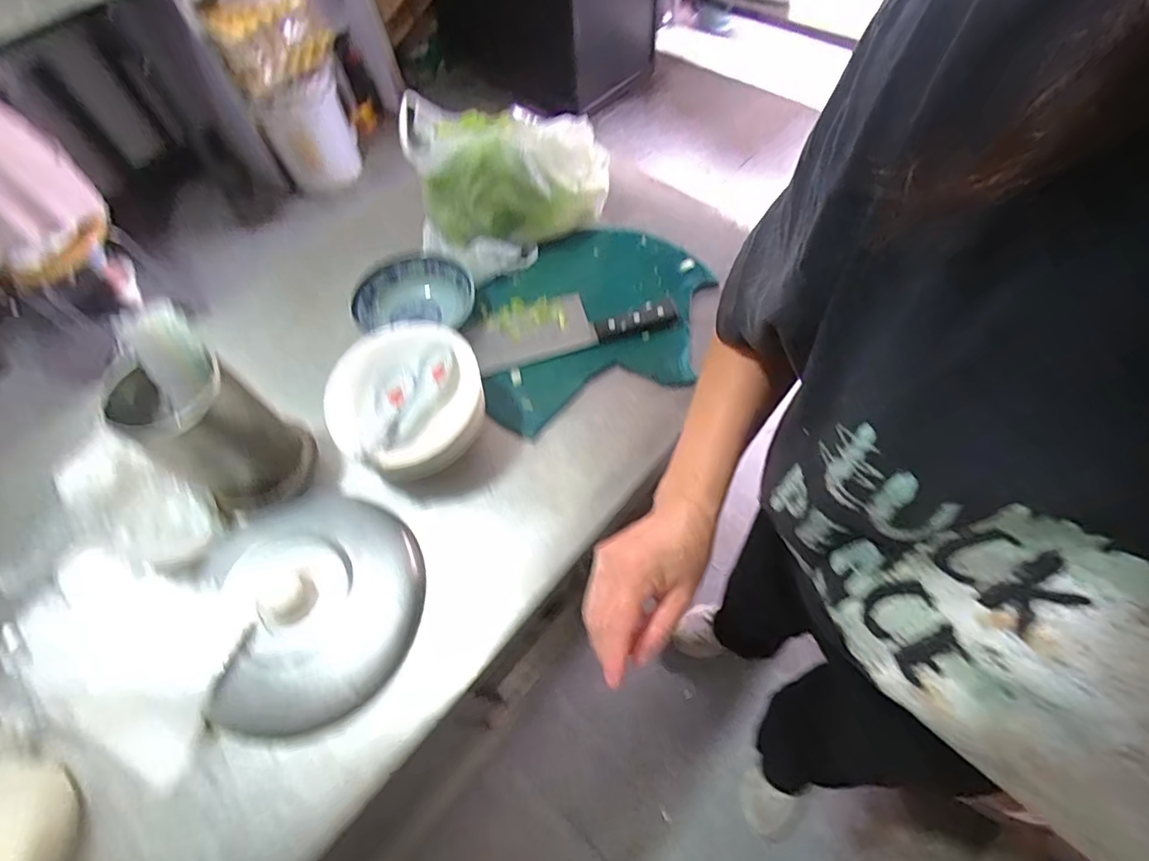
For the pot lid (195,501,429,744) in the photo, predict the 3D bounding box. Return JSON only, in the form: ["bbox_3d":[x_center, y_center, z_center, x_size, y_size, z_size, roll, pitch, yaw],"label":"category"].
[{"bbox_3d":[-0.244,0.158,0.497,0.191,0.060,0.207,-2,61,3],"label":"pot lid"}]

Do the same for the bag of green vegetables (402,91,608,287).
[{"bbox_3d":[-0.078,-0.321,0.677,0.230,0.142,0.173,-12,61,-3],"label":"bag of green vegetables"}]

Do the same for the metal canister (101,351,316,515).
[{"bbox_3d":[-0.357,0.001,0.530,0.109,0.160,0.102,-2,61,3],"label":"metal canister"}]

